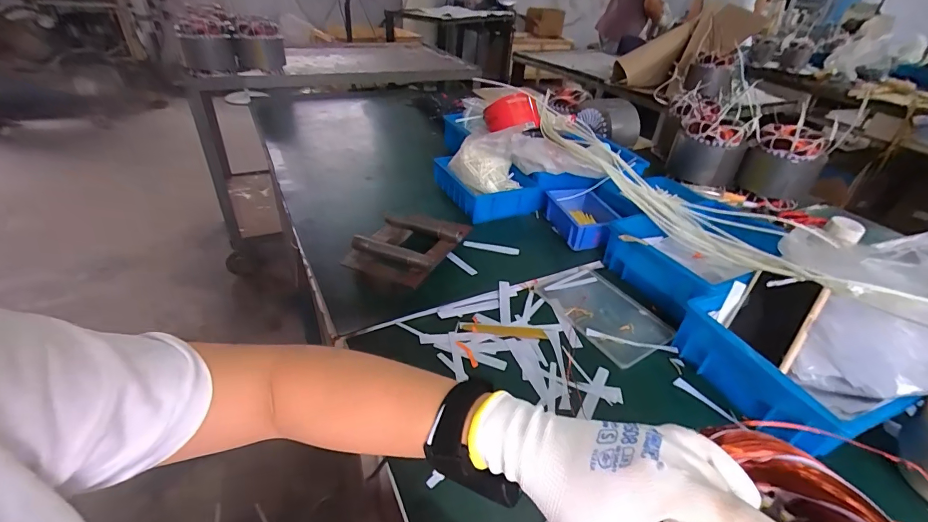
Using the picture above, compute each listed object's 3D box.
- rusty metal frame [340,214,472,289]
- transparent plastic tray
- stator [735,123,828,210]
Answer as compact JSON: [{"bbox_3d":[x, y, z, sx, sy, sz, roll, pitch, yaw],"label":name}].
[{"bbox_3d":[-0.088,-0.025,0.674,0.144,0.050,0.196,15,36,15],"label":"rusty metal frame"},{"bbox_3d":[0.210,0.074,0.621,0.126,0.010,0.180,-17,40,-27],"label":"transparent plastic tray"},{"bbox_3d":[0.735,-0.220,0.959,0.142,0.154,0.129,30,43,32],"label":"stator"}]

